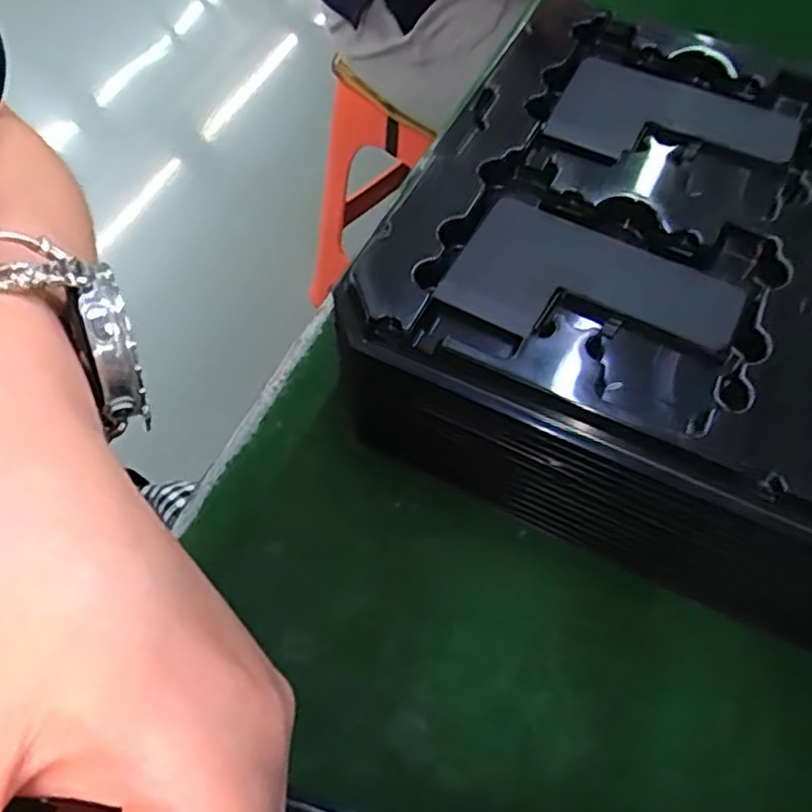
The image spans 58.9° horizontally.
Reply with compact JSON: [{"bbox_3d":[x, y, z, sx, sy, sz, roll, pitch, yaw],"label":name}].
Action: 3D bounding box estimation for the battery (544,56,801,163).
[{"bbox_3d":[0.110,-0.115,0.296,0.096,0.009,0.066,18,59,10],"label":"battery"}]

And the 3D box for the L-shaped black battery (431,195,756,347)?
[{"bbox_3d":[0.064,-0.039,0.249,0.093,0.005,0.056,25,60,14],"label":"L-shaped black battery"}]

